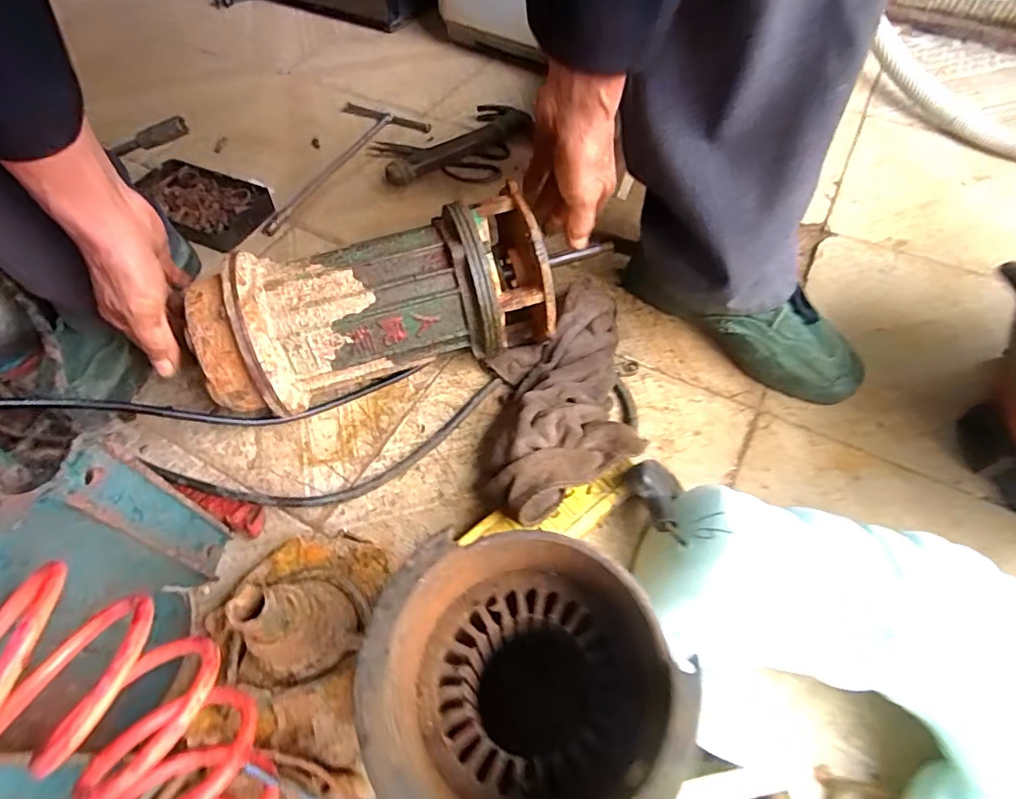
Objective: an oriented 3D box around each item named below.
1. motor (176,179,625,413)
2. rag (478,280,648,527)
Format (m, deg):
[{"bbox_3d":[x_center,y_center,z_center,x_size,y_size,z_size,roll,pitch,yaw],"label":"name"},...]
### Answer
[{"bbox_3d":[-0.115,-0.087,0.486,0.303,0.118,0.128,-18,57,-12],"label":"motor"},{"bbox_3d":[0.048,-0.006,0.505,0.144,0.064,0.251,-2,56,1],"label":"rag"}]

